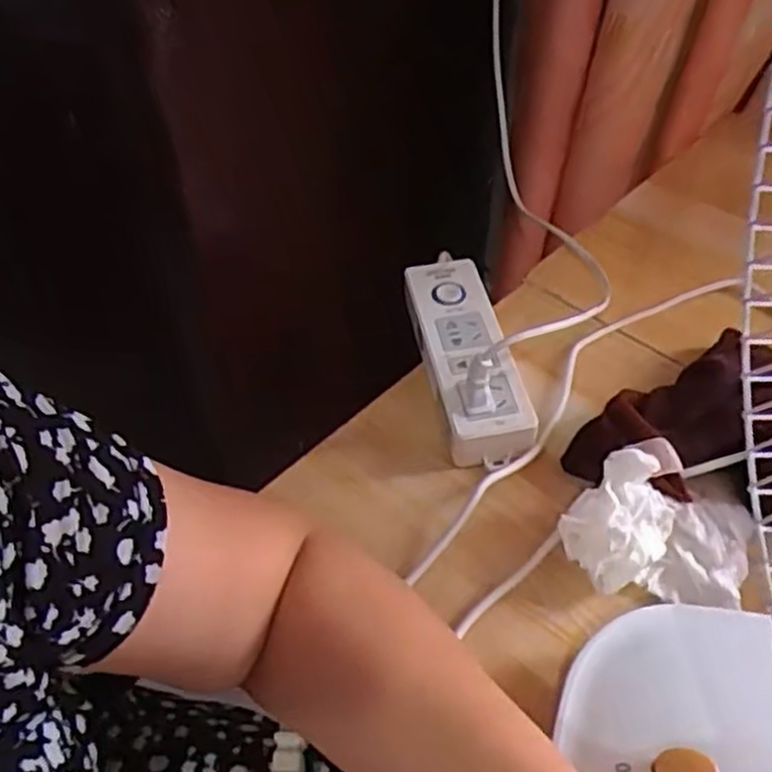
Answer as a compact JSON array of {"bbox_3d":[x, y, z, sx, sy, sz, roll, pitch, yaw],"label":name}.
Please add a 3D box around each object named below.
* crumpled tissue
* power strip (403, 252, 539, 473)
[{"bbox_3d":[0.161,0.079,0.433,0.104,0.052,0.093,-34,56,-26],"label":"crumpled tissue"},{"bbox_3d":[0.054,-0.021,0.537,0.060,0.037,0.179,-8,48,-6],"label":"power strip"}]

